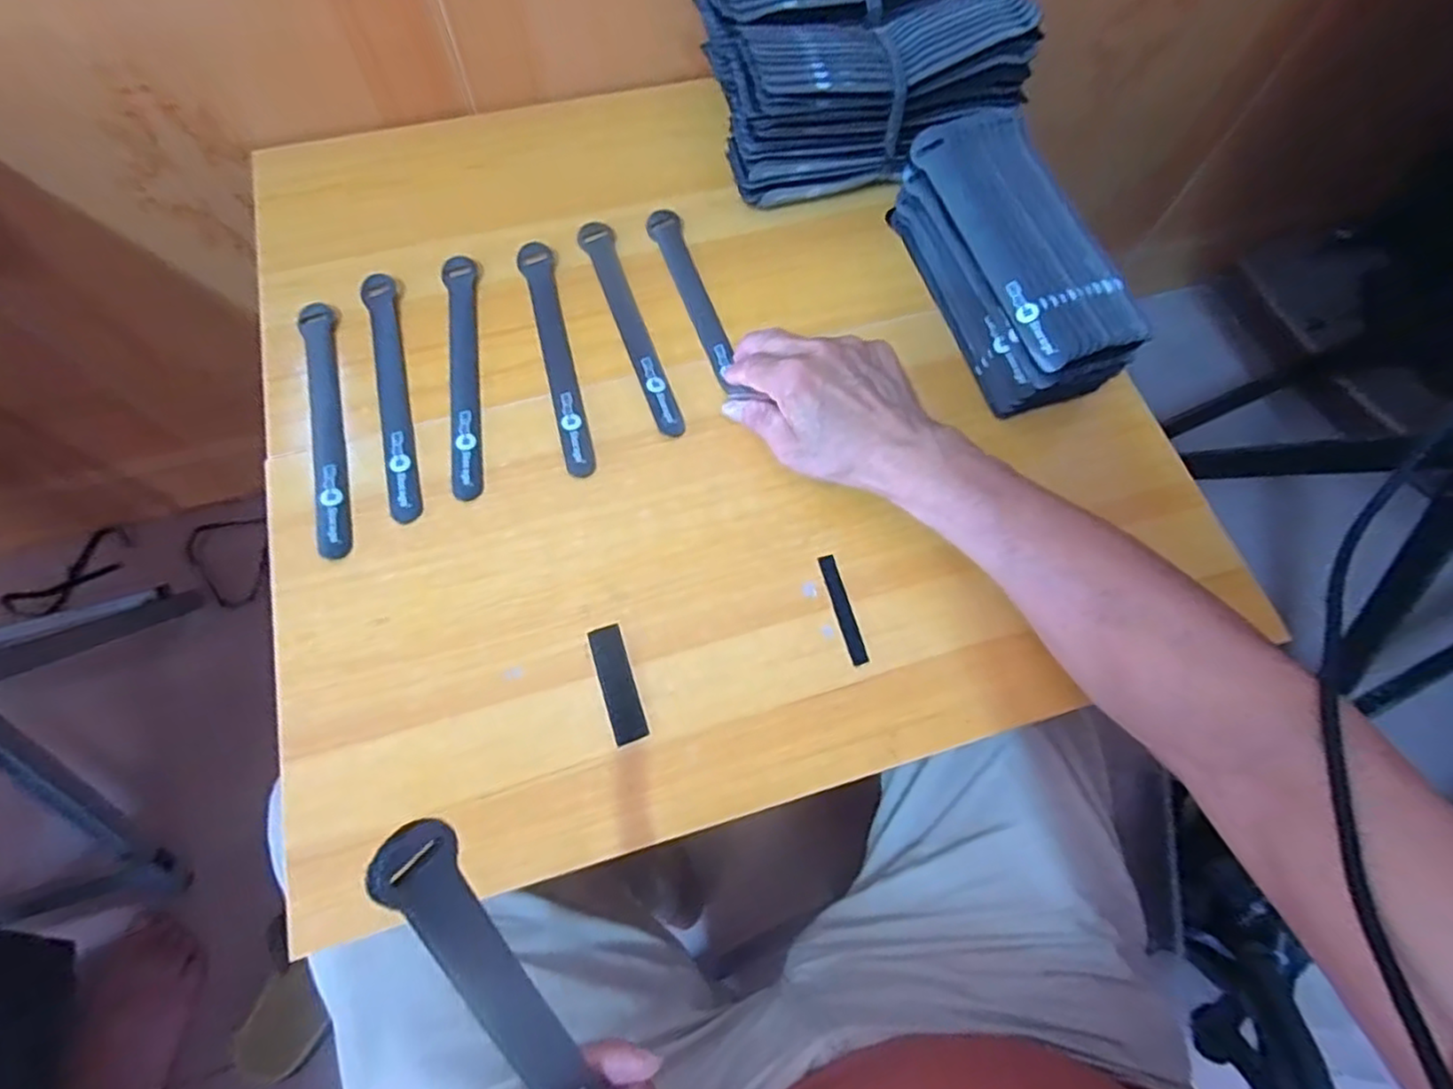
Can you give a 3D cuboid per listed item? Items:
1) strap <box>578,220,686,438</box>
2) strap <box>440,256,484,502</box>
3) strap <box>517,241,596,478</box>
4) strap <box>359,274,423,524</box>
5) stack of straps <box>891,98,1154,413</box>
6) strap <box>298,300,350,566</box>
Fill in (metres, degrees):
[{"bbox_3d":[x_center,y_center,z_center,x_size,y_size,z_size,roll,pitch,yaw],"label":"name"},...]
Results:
[{"bbox_3d":[-0.071,-0.163,0.495,0.023,0.004,0.199,-18,70,-10],"label":"strap"},{"bbox_3d":[-0.185,-0.124,0.476,0.025,0.004,0.199,-9,69,-7],"label":"strap"},{"bbox_3d":[-0.122,-0.137,0.482,0.026,0.005,0.198,-12,69,-8],"label":"strap"},{"bbox_3d":[-0.231,-0.107,0.464,0.024,0.010,0.196,-15,69,-9],"label":"strap"},{"bbox_3d":[0.197,-0.192,0.473,0.075,0.083,0.210,-17,70,-10],"label":"stack of straps"},{"bbox_3d":[-0.272,-0.083,0.455,0.023,0.004,0.200,-13,69,-8],"label":"strap"}]

